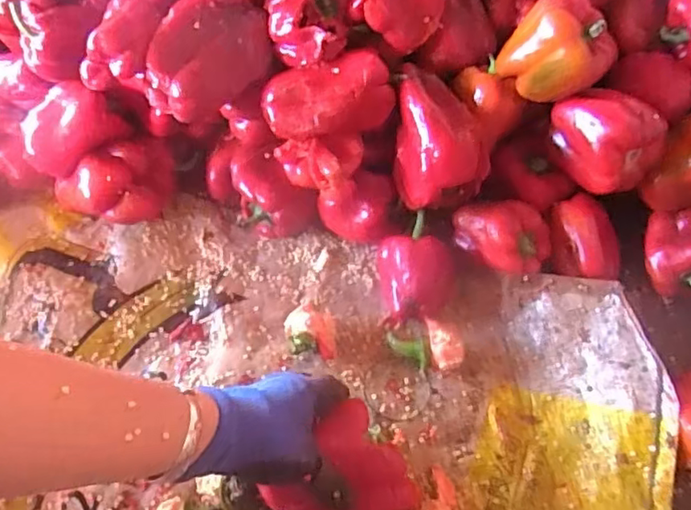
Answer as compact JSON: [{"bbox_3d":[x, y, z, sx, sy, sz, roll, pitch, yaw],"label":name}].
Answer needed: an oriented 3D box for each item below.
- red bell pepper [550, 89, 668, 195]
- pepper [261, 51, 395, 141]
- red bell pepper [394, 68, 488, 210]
[{"bbox_3d":[0.232,-0.105,0.543,0.096,0.070,0.060,36,67,23],"label":"red bell pepper"},{"bbox_3d":[-0.018,-0.153,0.565,0.123,0.052,0.059,-10,57,-2],"label":"pepper"},{"bbox_3d":[0.091,-0.111,0.571,0.082,0.083,0.109,3,58,6],"label":"red bell pepper"}]

